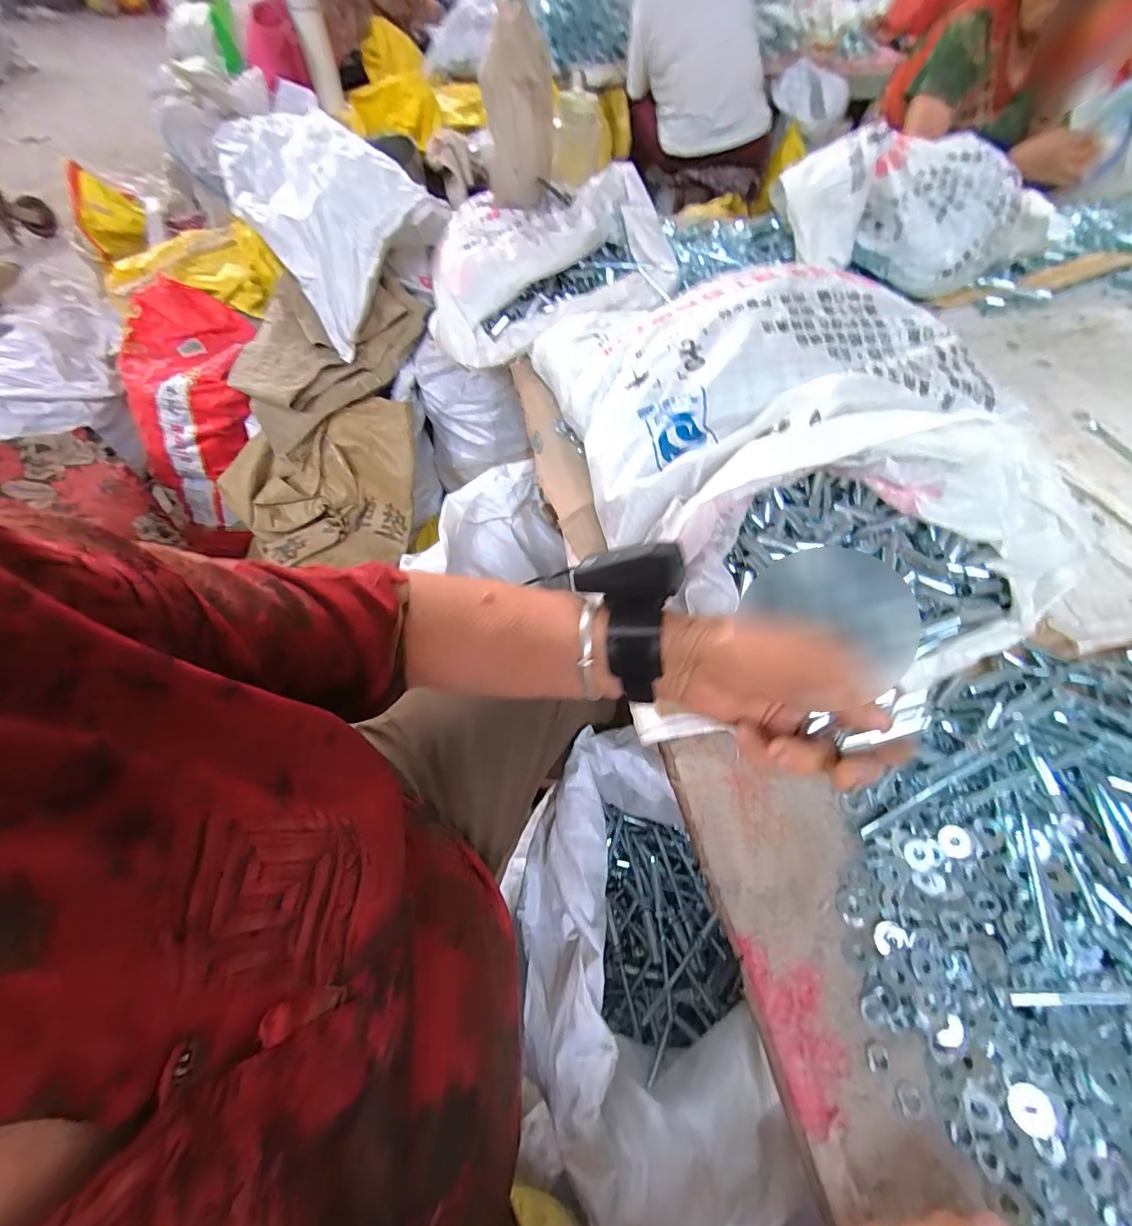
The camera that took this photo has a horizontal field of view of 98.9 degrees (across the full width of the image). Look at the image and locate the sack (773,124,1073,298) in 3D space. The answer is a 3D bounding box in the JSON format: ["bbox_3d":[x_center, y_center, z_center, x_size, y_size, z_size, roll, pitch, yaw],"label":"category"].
[{"bbox_3d":[0.577,-0.654,0.785,0.446,0.165,0.182,13,57,8],"label":"sack"}]

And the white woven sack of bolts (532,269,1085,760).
[{"bbox_3d":[0.199,-0.179,0.487,0.369,0.138,0.567,-8,57,-6],"label":"white woven sack of bolts"}]

